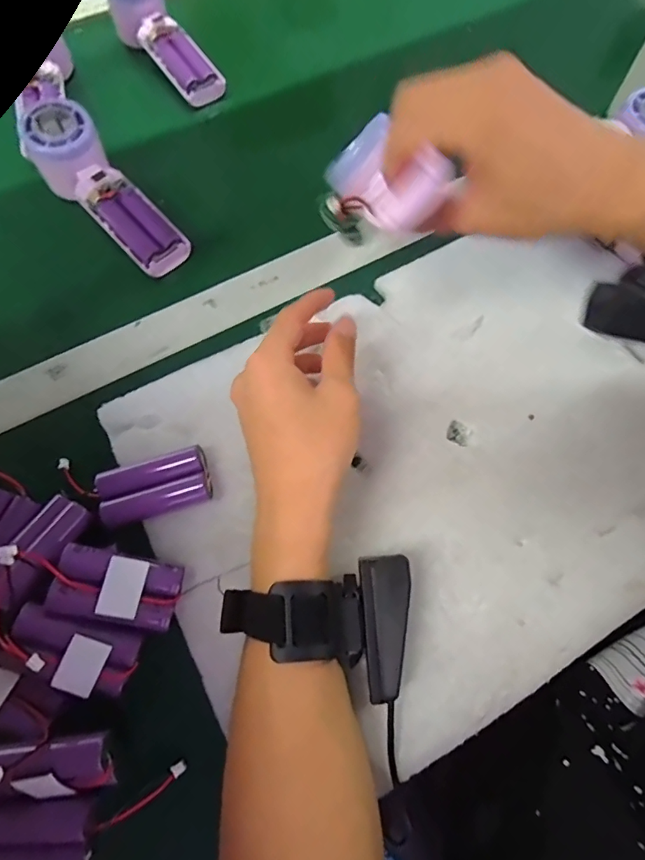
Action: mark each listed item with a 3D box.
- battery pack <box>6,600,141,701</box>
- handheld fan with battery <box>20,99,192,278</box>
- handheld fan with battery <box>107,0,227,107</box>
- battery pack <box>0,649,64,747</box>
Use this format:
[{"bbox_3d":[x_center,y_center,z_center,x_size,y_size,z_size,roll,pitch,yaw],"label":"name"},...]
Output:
[{"bbox_3d":[-0.136,0.121,0.255,0.066,0.015,0.037,24,83,-17],"label":"battery pack"},{"bbox_3d":[-0.173,-0.194,0.380,0.056,0.057,0.151,-43,74,-15],"label":"handheld fan with battery"},{"bbox_3d":[-0.159,-0.393,0.473,0.049,0.047,0.169,-36,86,-13],"label":"handheld fan with battery"},{"bbox_3d":[-0.173,0.143,0.255,0.068,0.014,0.036,19,70,8],"label":"battery pack"}]

